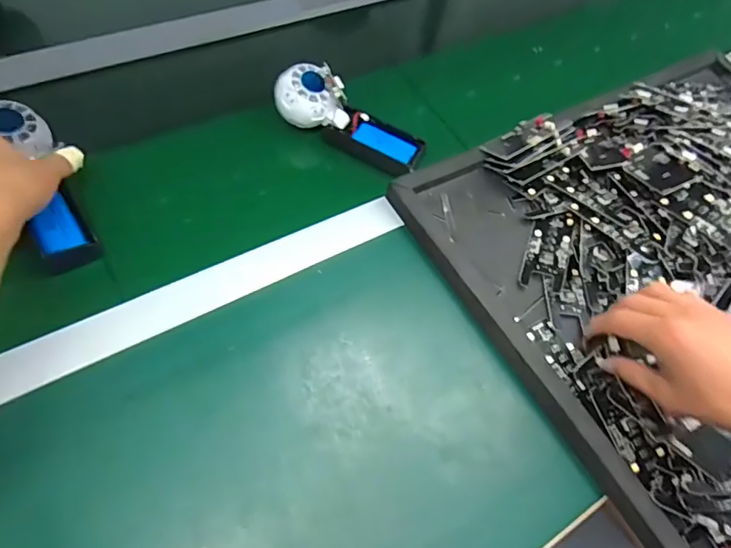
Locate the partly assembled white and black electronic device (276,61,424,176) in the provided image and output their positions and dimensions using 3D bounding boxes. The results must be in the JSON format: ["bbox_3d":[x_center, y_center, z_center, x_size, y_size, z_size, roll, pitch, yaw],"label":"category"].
[{"bbox_3d":[-0.017,-0.168,0.554,0.166,0.046,0.052,31,58,-6],"label":"partly assembled white and black electronic device"}]

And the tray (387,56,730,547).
[{"bbox_3d":[0.342,-0.035,0.501,0.487,0.066,0.421,-25,66,-22],"label":"tray"}]

